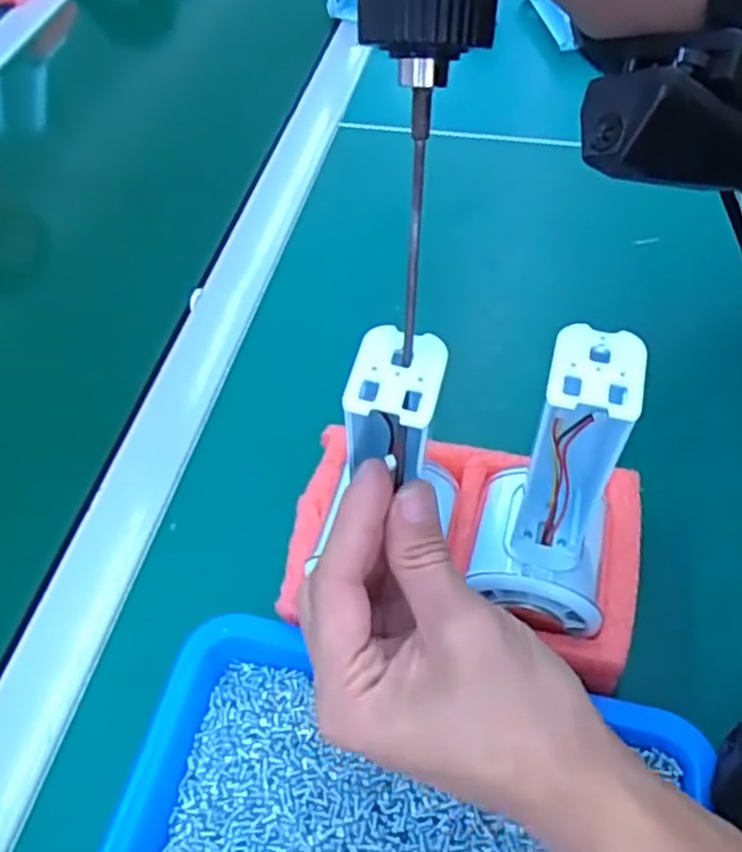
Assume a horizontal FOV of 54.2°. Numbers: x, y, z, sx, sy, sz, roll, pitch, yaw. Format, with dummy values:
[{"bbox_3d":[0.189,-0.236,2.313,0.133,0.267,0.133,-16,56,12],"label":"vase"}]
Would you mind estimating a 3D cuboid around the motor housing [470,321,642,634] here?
[{"bbox_3d":[0.065,0.020,0.257,0.053,0.122,0.058,8,56,10],"label":"motor housing"}]

